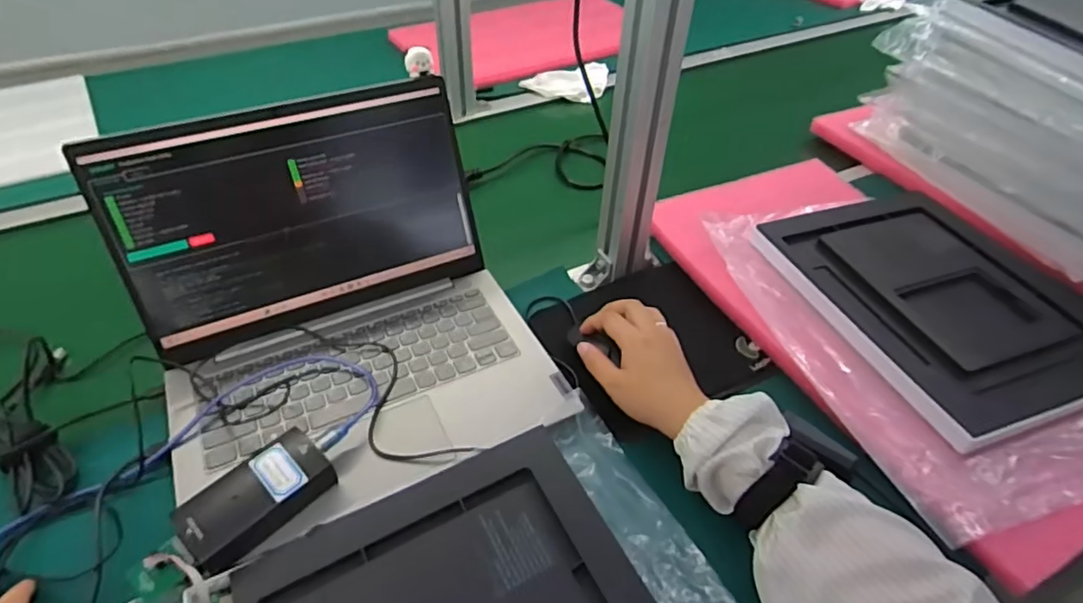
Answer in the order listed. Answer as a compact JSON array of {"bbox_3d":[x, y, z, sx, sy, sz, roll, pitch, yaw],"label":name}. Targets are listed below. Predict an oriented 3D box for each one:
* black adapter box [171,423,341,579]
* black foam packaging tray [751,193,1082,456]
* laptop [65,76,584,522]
[{"bbox_3d":[-0.207,0.144,0.437,0.055,0.027,0.104,33,52,28],"label":"black adapter box"},{"bbox_3d":[0.377,-0.013,0.575,0.206,0.024,0.306,-7,45,-10],"label":"black foam packaging tray"},{"bbox_3d":[-0.168,-0.006,0.504,0.320,0.190,0.296,-19,48,-22],"label":"laptop"}]

